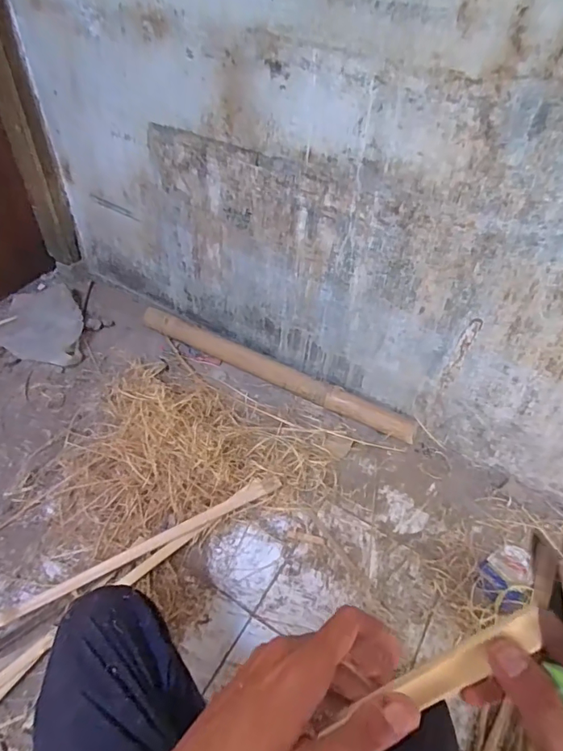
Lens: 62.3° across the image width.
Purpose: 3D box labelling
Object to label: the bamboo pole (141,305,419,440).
[{"bbox_3d":[-0.040,-0.019,1.311,0.866,0.071,0.066,24,50,17],"label":"bamboo pole"}]

